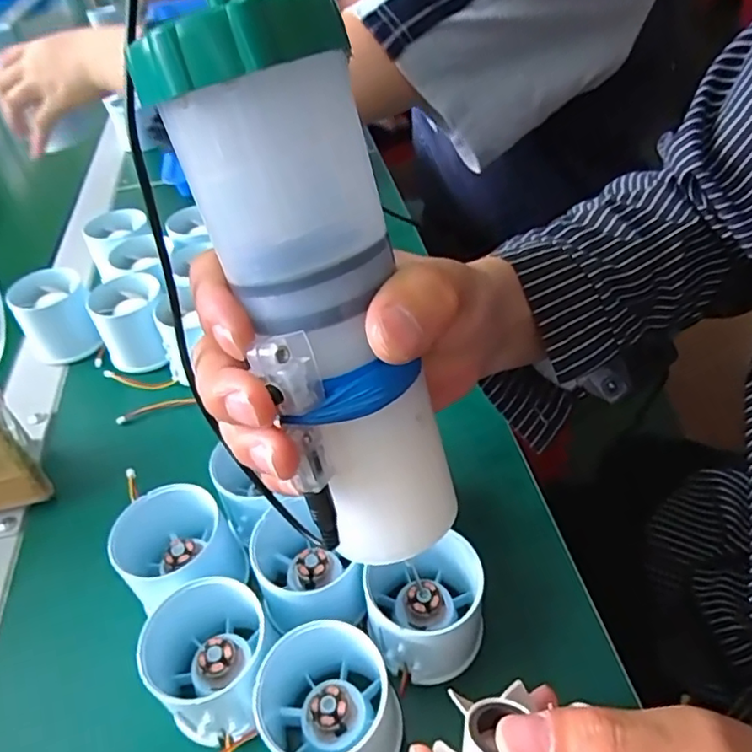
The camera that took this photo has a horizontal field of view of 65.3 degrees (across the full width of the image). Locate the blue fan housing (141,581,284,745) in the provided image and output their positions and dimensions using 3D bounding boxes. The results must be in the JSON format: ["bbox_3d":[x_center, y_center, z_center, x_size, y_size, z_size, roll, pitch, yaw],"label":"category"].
[{"bbox_3d":[-0.074,0.123,0.258,0.060,0.048,0.056,25,53,28],"label":"blue fan housing"}]

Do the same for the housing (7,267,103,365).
[{"bbox_3d":[-0.240,-0.044,0.445,0.053,0.055,0.053,-25,48,-18],"label":"housing"}]

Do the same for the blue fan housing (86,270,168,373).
[{"bbox_3d":[-0.175,-0.037,0.429,0.046,0.054,0.051,-20,46,-13],"label":"blue fan housing"}]

